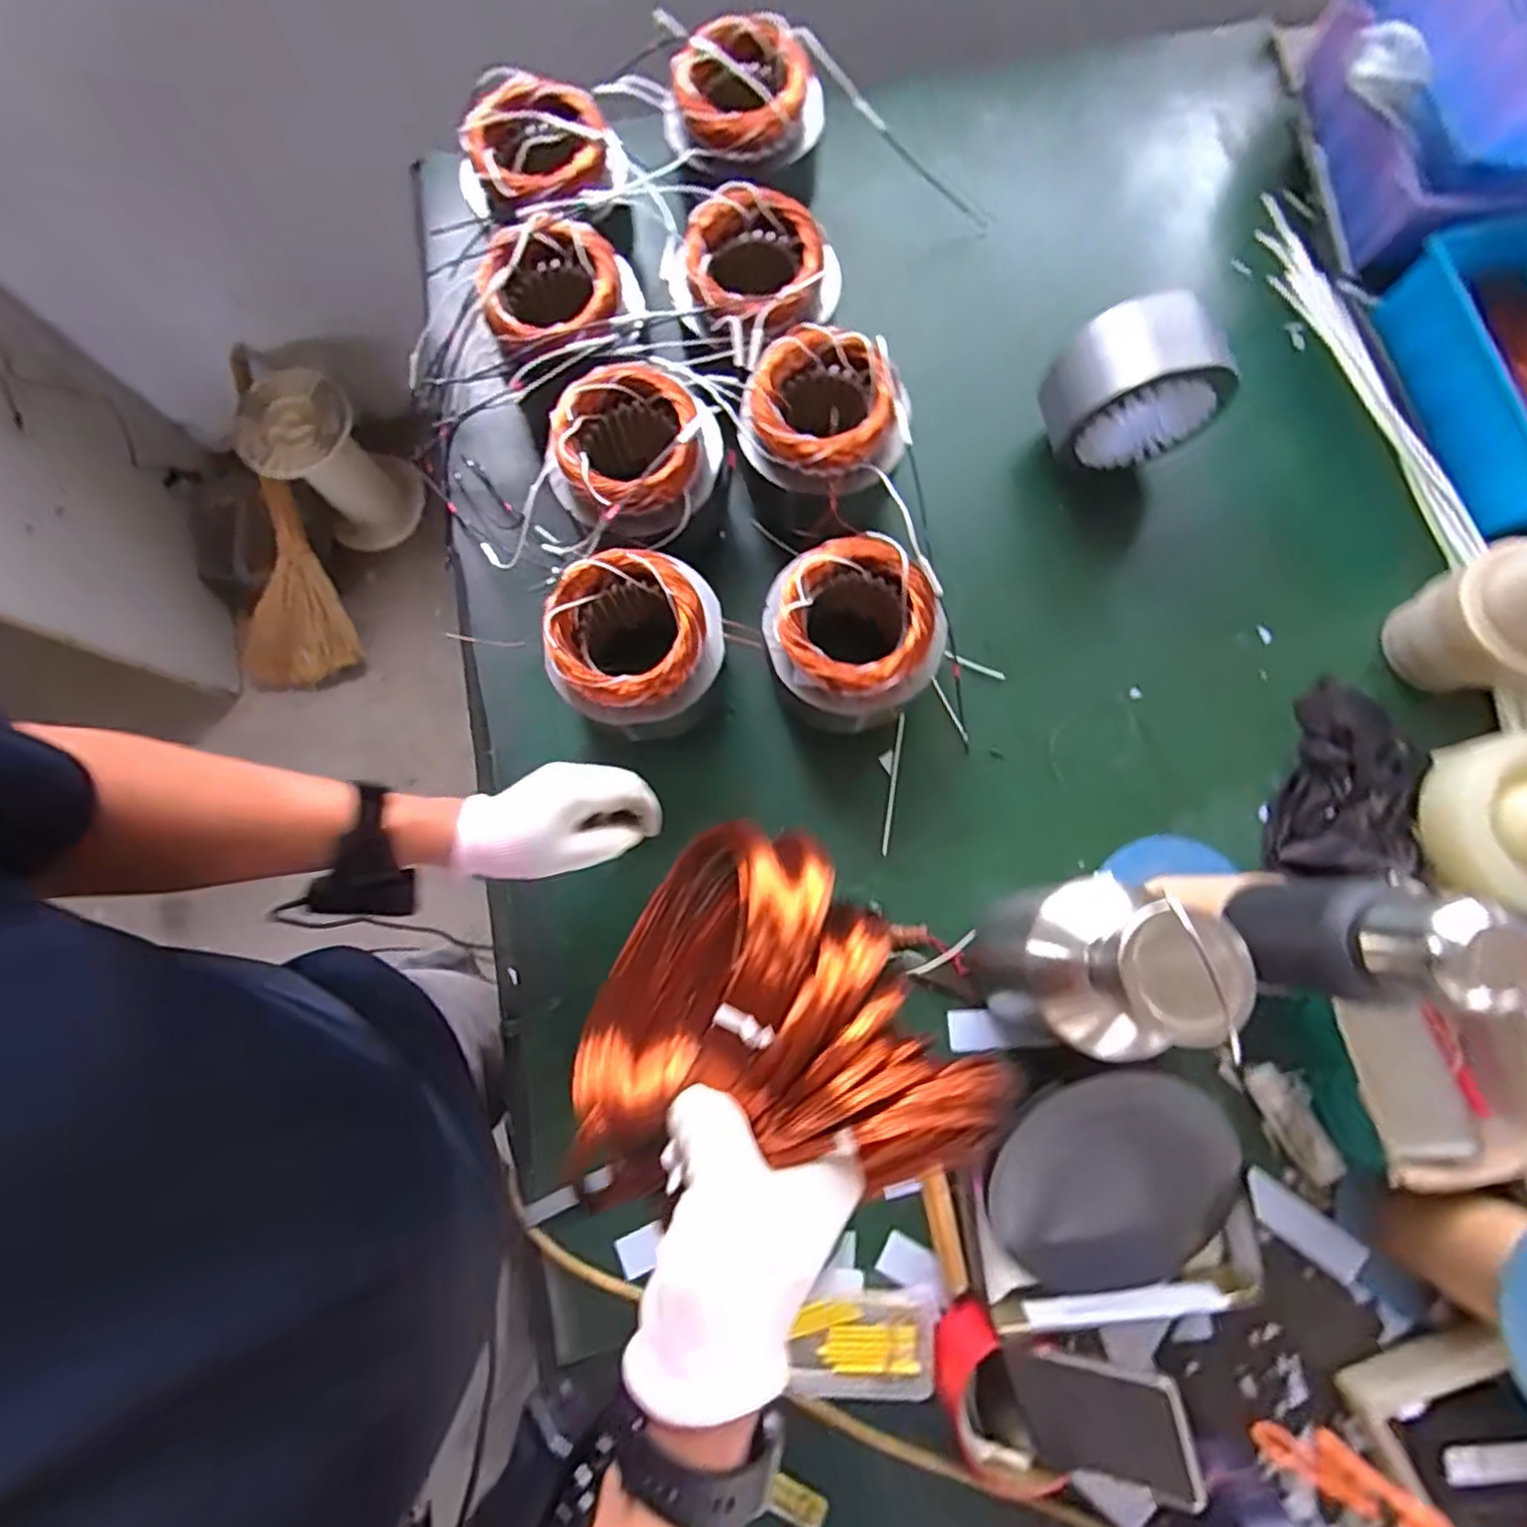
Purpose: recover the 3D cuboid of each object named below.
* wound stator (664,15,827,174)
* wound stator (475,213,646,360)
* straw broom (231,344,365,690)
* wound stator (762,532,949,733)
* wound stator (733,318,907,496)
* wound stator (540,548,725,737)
[{"bbox_3d":[-0.022,-0.644,0.701,0.147,0.078,0.115,-20,79,-3],"label":"wound stator"},{"bbox_3d":[-0.184,-0.423,0.668,0.136,0.090,0.132,-18,79,-2],"label":"wound stator"},{"bbox_3d":[-0.956,-0.465,1.413,0.212,0.063,0.609,-8,94,0],"label":"straw broom"},{"bbox_3d":[0.073,-0.104,0.640,0.133,0.145,0.135,0,79,1],"label":"wound stator"},{"bbox_3d":[0.053,-0.308,0.649,0.146,0.095,0.135,2,79,2],"label":"wound stator"},{"bbox_3d":[-0.104,-0.093,0.641,0.134,0.152,0.131,0,79,1],"label":"wound stator"}]

